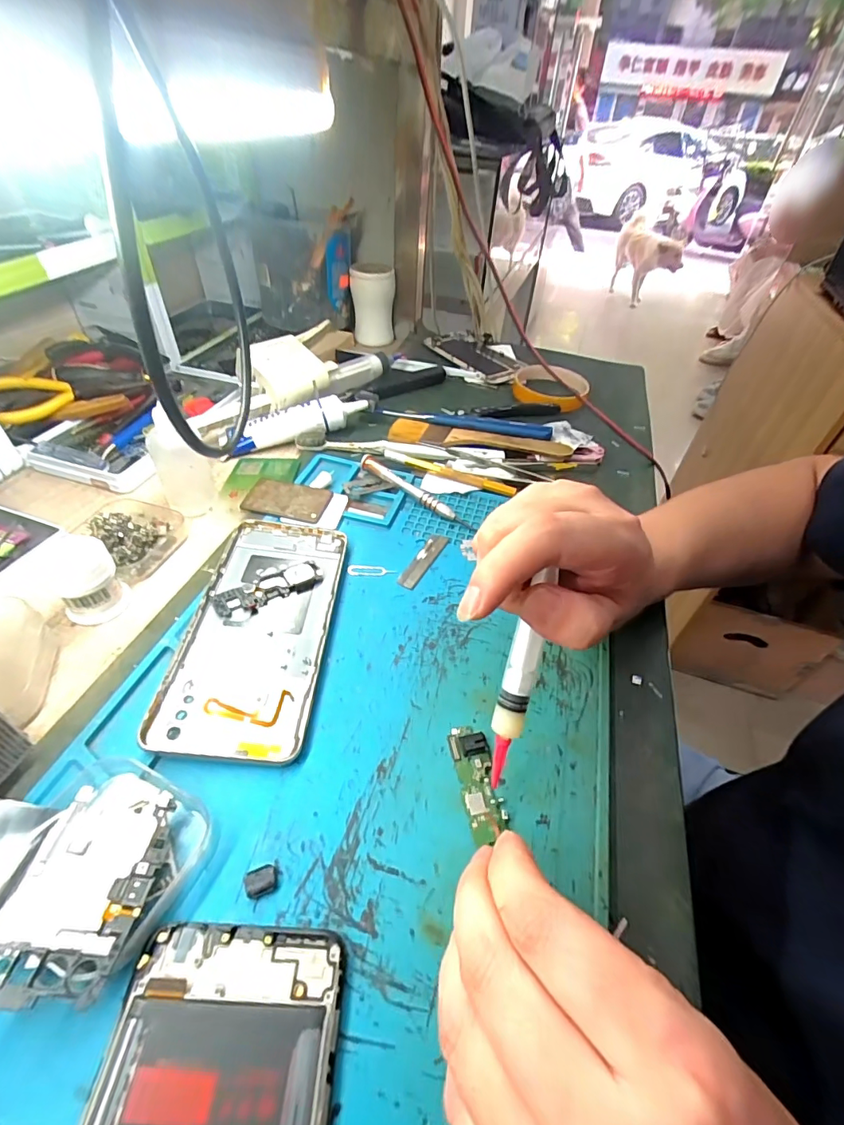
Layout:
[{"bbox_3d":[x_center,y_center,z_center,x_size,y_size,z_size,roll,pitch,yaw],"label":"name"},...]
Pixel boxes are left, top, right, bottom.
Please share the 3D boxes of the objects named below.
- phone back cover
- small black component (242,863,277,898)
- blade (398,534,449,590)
[{"bbox_3d":[-0.093,0.034,0.276,0.074,0.011,0.159,5,45,-1],"label":"phone back cover"},{"bbox_3d":[-0.065,0.129,0.189,0.012,0.004,0.010,-10,47,-15],"label":"small black component"},{"bbox_3d":[0.001,-0.002,0.327,0.014,0.004,0.054,22,51,15],"label":"blade"}]

